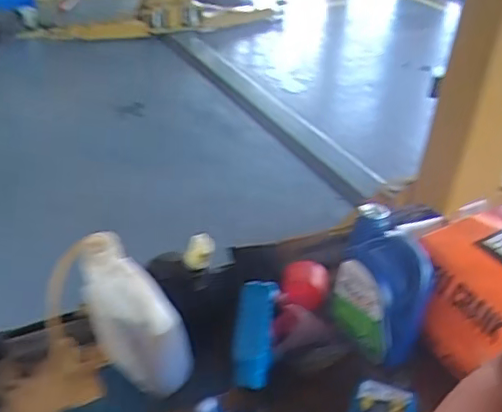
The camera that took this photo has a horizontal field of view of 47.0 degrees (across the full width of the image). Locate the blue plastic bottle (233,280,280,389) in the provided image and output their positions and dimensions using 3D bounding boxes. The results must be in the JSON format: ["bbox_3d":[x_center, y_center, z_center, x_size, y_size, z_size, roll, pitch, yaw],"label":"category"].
[{"bbox_3d":[0.005,0.168,0.768,0.049,0.031,0.139,6,70,2],"label":"blue plastic bottle"}]

